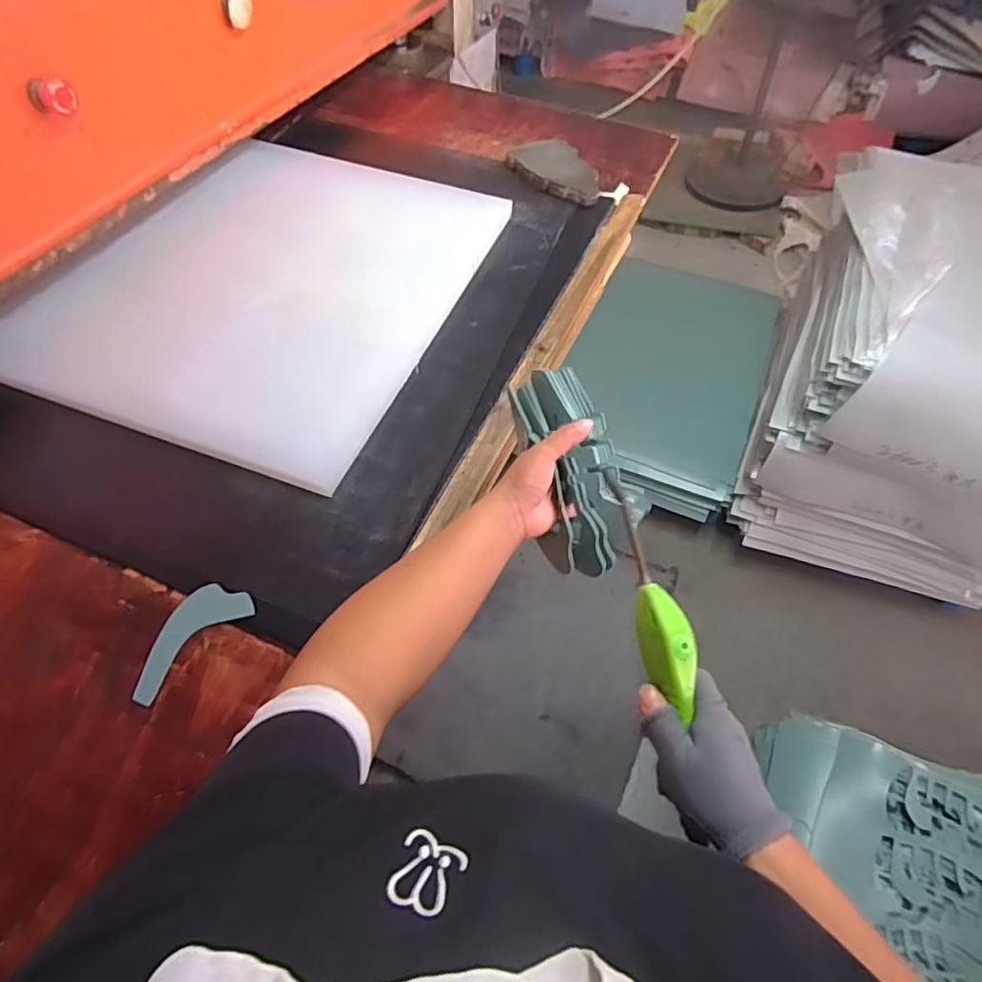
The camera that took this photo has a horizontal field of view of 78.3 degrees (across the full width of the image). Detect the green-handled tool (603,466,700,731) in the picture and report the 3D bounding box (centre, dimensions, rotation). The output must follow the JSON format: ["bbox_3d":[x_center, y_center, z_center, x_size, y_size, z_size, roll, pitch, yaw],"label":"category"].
[{"bbox_3d":[0.114,0.066,0.429,0.029,0.030,0.173,-12,76,-9],"label":"green-handled tool"}]

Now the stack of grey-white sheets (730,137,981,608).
[{"bbox_3d":[1.069,-0.298,1.497,0.649,0.608,0.902,19,57,13],"label":"stack of grey-white sheets"}]

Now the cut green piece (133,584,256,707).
[{"bbox_3d":[-0.292,0.137,0.578,0.059,0.005,0.124,39,64,17],"label":"cut green piece"}]

